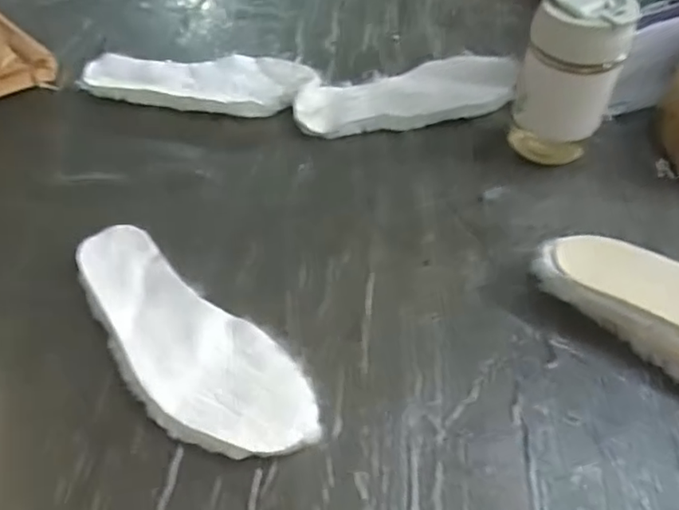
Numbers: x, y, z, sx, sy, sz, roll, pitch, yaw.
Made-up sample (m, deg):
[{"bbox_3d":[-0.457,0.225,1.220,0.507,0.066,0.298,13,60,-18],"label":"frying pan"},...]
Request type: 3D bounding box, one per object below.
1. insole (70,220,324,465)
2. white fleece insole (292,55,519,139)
[{"bbox_3d":[-0.125,0.068,0.479,0.254,0.019,0.093,35,60,25],"label":"insole"},{"bbox_3d":[0.072,-0.168,0.662,0.238,0.027,0.079,-14,53,-10],"label":"white fleece insole"}]

